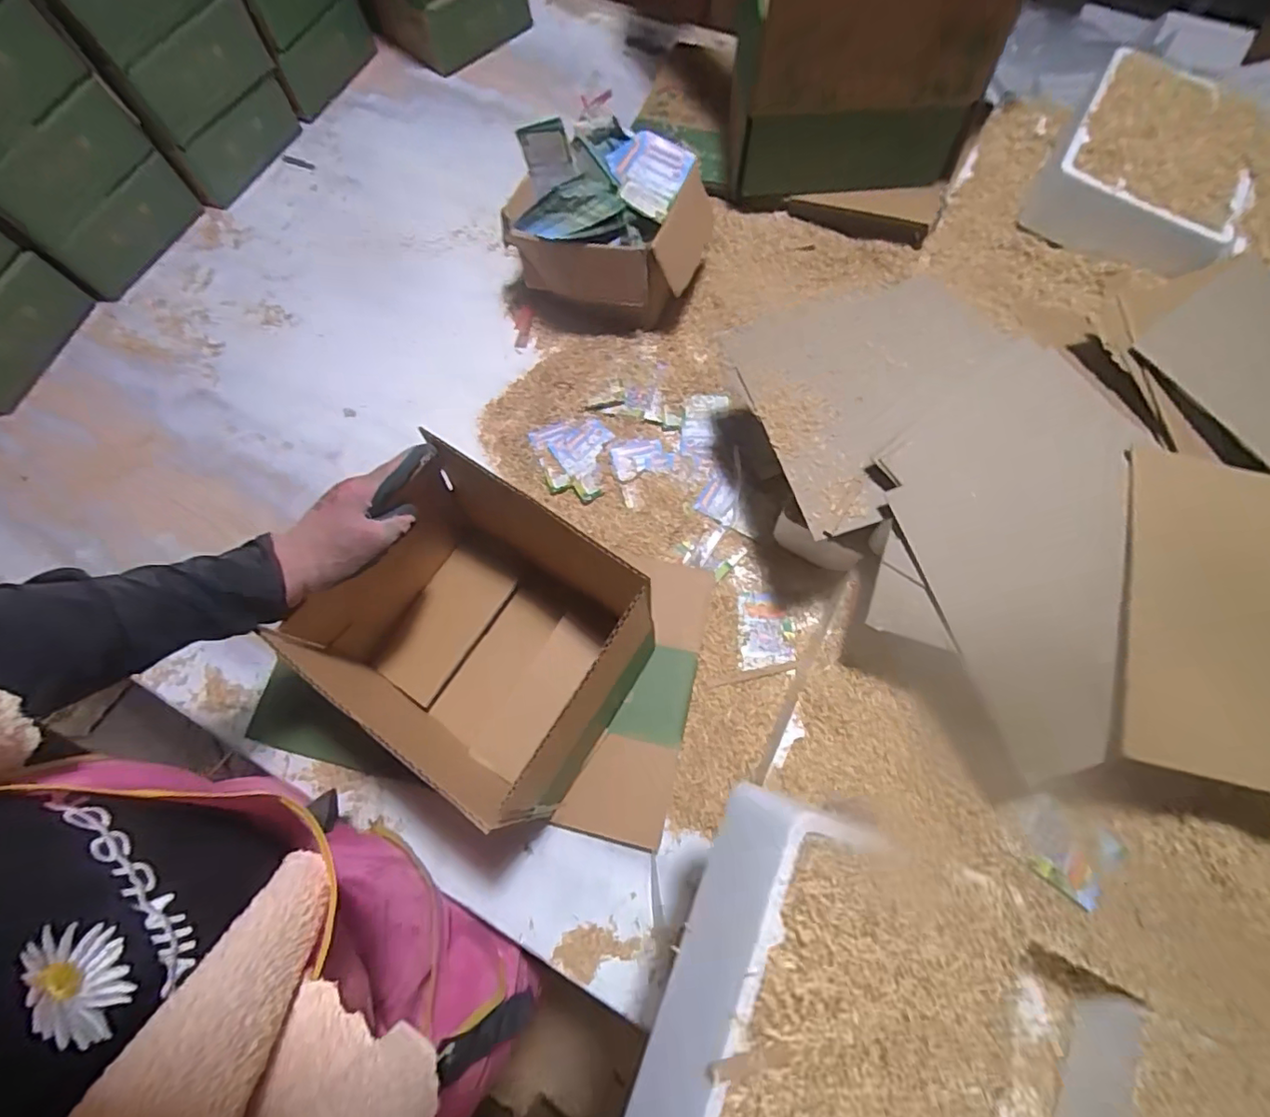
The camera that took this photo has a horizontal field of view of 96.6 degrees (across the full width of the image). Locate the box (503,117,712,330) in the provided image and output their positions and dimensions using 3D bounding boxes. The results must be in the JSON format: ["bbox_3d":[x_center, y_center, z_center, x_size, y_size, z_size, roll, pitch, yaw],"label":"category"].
[{"bbox_3d":[-0.036,-0.398,0.681,0.197,0.156,0.195,20,72,10],"label":"box"}]

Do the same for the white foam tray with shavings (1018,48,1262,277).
[{"bbox_3d":[0.580,-0.451,0.642,0.194,0.069,0.245,24,73,11],"label":"white foam tray with shavings"}]

